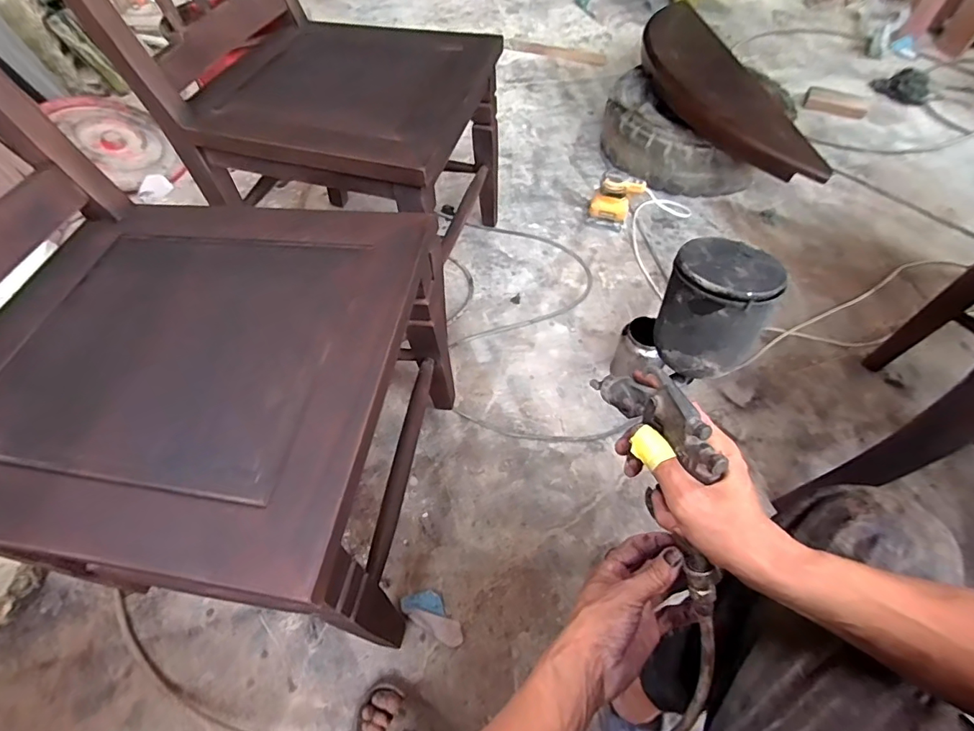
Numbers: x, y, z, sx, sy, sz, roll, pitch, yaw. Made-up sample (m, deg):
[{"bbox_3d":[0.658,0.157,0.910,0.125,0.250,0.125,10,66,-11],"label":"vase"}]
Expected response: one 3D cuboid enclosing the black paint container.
[{"bbox_3d":[0.176,-0.049,0.377,0.072,0.083,0.081,18,57,13],"label":"black paint container"}]

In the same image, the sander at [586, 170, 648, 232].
[{"bbox_3d":[0.366,-0.462,1.348,0.130,0.131,0.092,17,57,13],"label":"sander"}]

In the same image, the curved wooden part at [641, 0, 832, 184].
[{"bbox_3d":[0.684,-0.924,1.526,0.296,0.091,1.125,-5,55,-2],"label":"curved wooden part"}]

